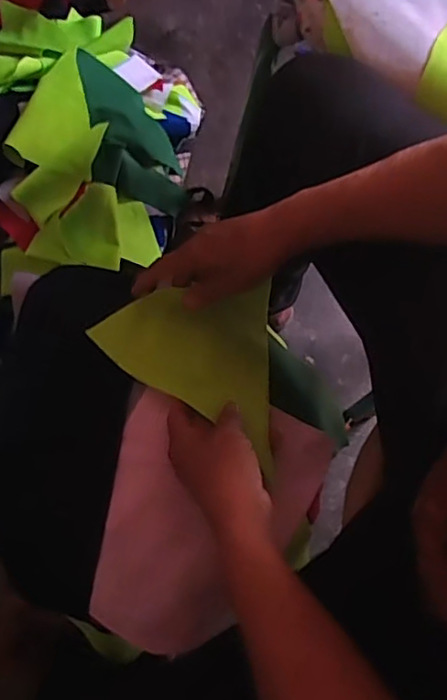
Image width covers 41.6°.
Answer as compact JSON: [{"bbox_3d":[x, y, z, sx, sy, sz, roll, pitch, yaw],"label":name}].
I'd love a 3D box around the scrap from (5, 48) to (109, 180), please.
[{"bbox_3d":[-0.189,-0.296,0.724,0.096,0.027,0.160,16,75,2],"label":"scrap"}]

